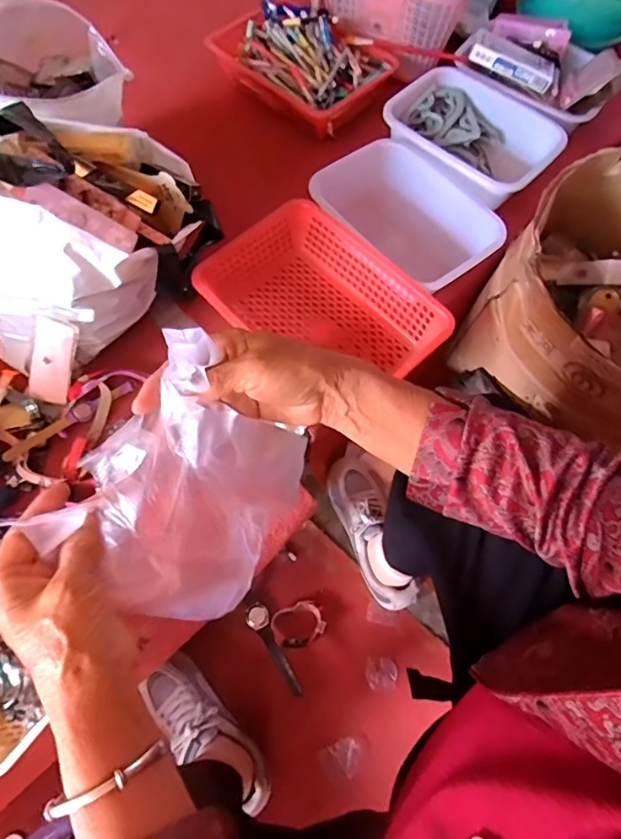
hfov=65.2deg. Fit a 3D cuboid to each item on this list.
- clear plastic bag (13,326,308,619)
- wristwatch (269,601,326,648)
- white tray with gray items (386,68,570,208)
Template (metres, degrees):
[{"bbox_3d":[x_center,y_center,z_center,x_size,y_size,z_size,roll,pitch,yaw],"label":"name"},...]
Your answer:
[{"bbox_3d":[-0.084,0.060,0.342,0.108,0.182,0.158,25,66,10],"label":"clear plastic bag"},{"bbox_3d":[-0.016,0.305,0.722,0.079,0.032,0.058,-22,67,-12],"label":"wristwatch"},{"bbox_3d":[0.284,-0.503,0.883,0.253,0.077,0.289,-40,72,-18],"label":"white tray with gray items"}]

